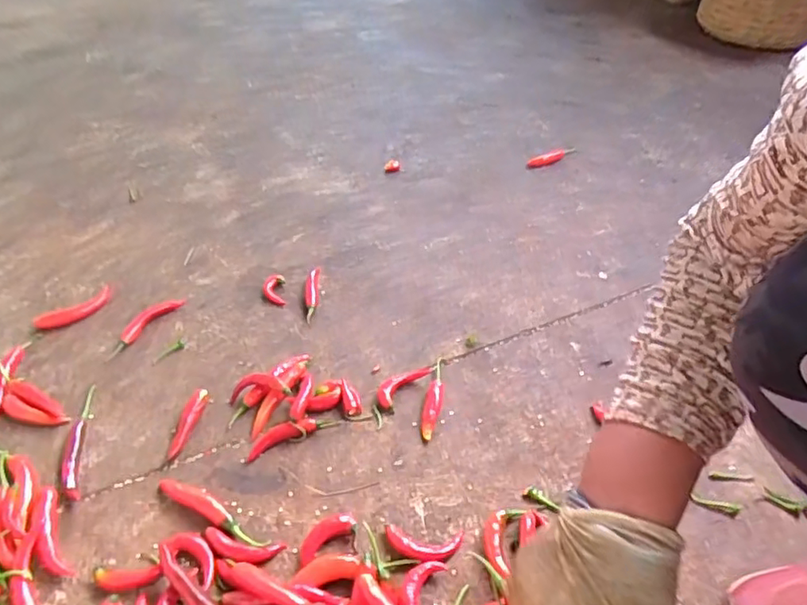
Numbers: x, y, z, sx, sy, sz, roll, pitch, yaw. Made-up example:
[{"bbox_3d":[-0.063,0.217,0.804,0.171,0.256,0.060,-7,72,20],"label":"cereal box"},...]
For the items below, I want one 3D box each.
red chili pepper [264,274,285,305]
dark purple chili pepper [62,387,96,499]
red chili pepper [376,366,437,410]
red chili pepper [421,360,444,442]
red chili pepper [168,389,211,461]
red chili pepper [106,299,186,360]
[{"bbox_3d":[-0.174,-0.017,0.781,0.028,0.013,0.050,-6,44,-3],"label":"red chili pepper"},{"bbox_3d":[-0.350,0.145,0.618,0.022,0.019,0.143,-12,44,-9],"label":"dark purple chili pepper"},{"bbox_3d":[-0.001,0.088,0.657,0.028,0.016,0.078,33,54,31],"label":"red chili pepper"},{"bbox_3d":[0.035,0.102,0.641,0.017,0.015,0.106,7,44,10],"label":"red chili pepper"},{"bbox_3d":[-0.234,0.131,0.629,0.020,0.013,0.087,6,44,9],"label":"red chili pepper"},{"bbox_3d":[-0.333,0.027,0.742,0.027,0.017,0.117,18,48,21],"label":"red chili pepper"}]

